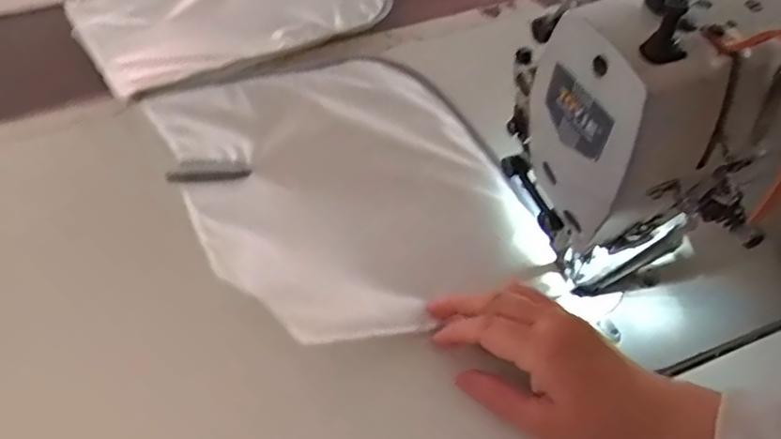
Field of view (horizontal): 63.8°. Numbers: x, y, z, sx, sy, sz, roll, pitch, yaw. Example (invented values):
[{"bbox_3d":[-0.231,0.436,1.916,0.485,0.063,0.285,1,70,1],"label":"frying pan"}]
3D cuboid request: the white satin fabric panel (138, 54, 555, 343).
[{"bbox_3d":[-0.032,-0.032,0.488,0.232,0.041,0.274,-23,56,-17],"label":"white satin fabric panel"}]

